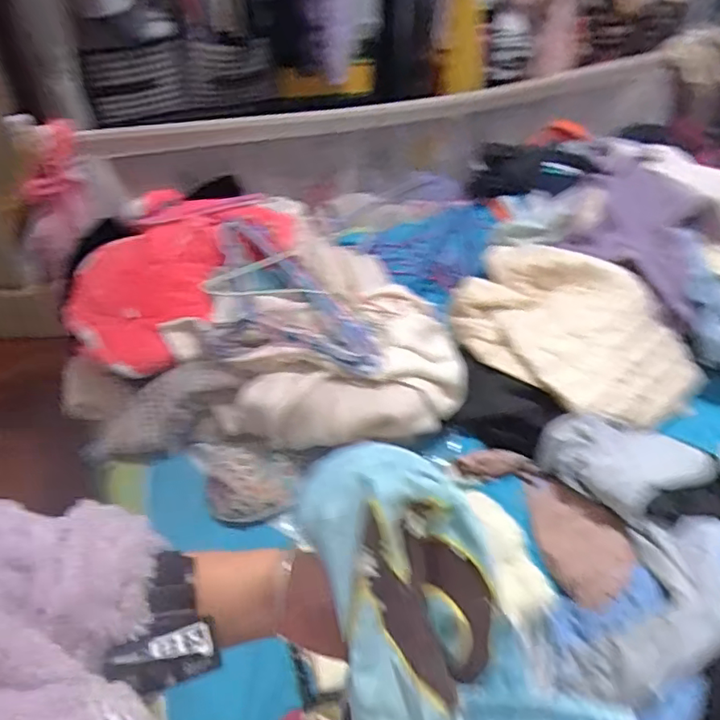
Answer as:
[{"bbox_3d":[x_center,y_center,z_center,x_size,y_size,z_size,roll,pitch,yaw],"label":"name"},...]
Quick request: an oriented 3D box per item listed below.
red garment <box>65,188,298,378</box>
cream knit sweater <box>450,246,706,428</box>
[{"bbox_3d":[-0.349,-0.187,1.119,0.289,0.192,0.464,33,53,23],"label":"red garment"},{"bbox_3d":[0.432,-0.047,1.177,0.506,0.152,0.364,35,54,25],"label":"cream knit sweater"}]

